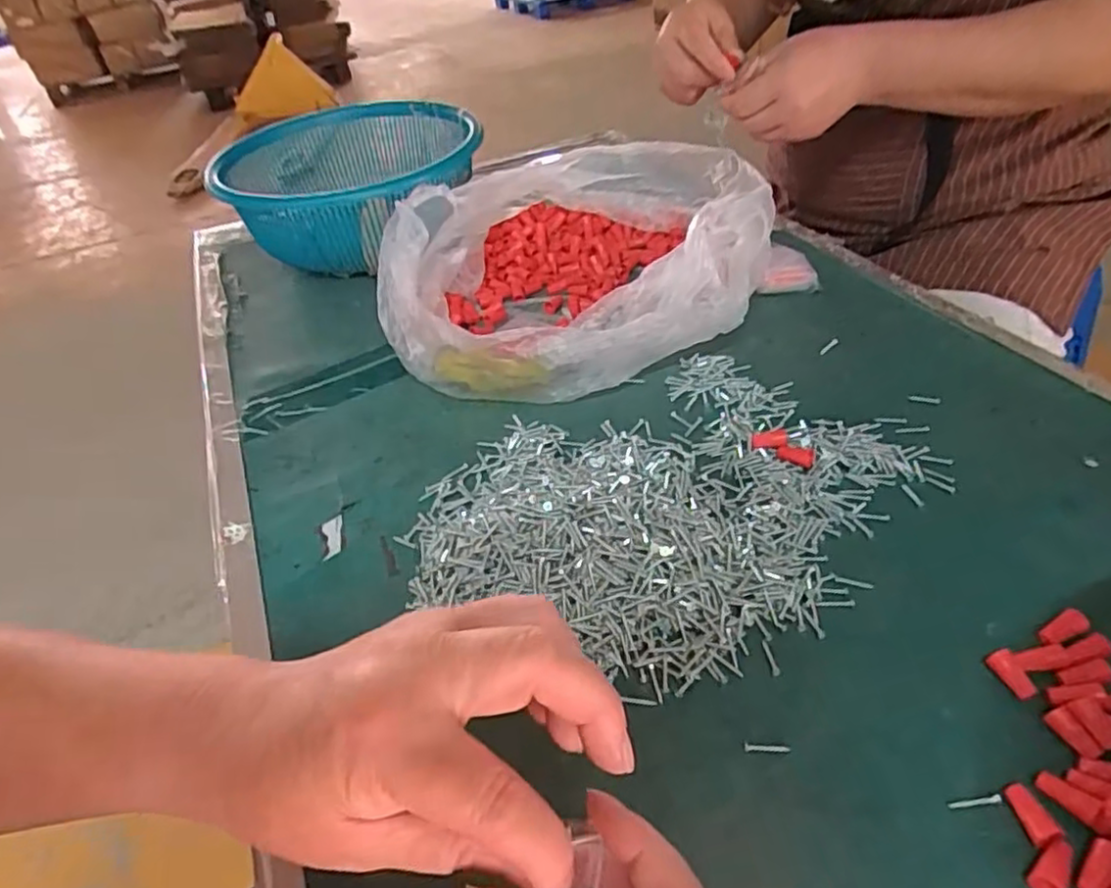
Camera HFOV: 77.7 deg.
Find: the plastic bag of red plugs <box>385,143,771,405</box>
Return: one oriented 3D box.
[{"bbox_3d":[0.028,-0.169,0.625,0.359,0.087,0.320,1,41,9],"label":"plastic bag of red plugs"}]

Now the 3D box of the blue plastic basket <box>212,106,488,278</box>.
[{"bbox_3d":[-0.230,-0.292,0.797,0.299,0.115,0.338,-8,40,1],"label":"blue plastic basket"}]

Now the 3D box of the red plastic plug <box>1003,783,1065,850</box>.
[{"bbox_3d":[0.199,0.154,0.287,0.012,0.006,0.024,-9,40,-3],"label":"red plastic plug"}]

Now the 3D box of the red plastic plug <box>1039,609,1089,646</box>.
[{"bbox_3d":[0.256,0.095,0.349,0.029,0.008,0.012,-21,42,-16],"label":"red plastic plug"}]

